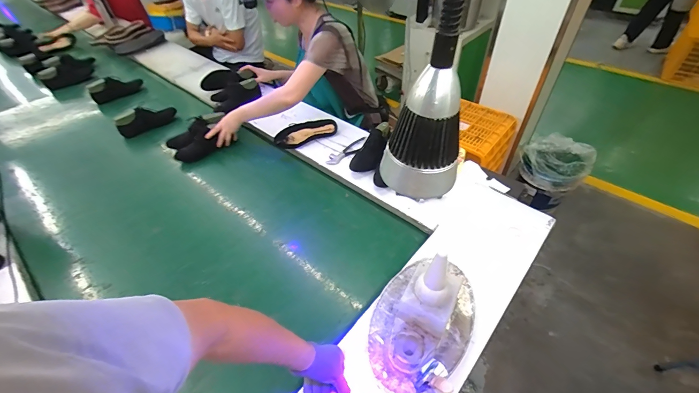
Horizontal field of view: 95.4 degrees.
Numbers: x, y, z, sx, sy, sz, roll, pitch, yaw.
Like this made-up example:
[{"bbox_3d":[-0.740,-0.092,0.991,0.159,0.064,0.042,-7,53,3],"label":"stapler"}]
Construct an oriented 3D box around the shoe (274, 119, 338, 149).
[{"bbox_3d":[-0.166,-0.245,1.220,0.245,0.074,0.057,-19,48,-14],"label":"shoe"}]

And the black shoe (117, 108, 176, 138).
[{"bbox_3d":[-0.995,-0.380,1.580,0.251,0.142,0.088,-13,46,-8],"label":"black shoe"}]

